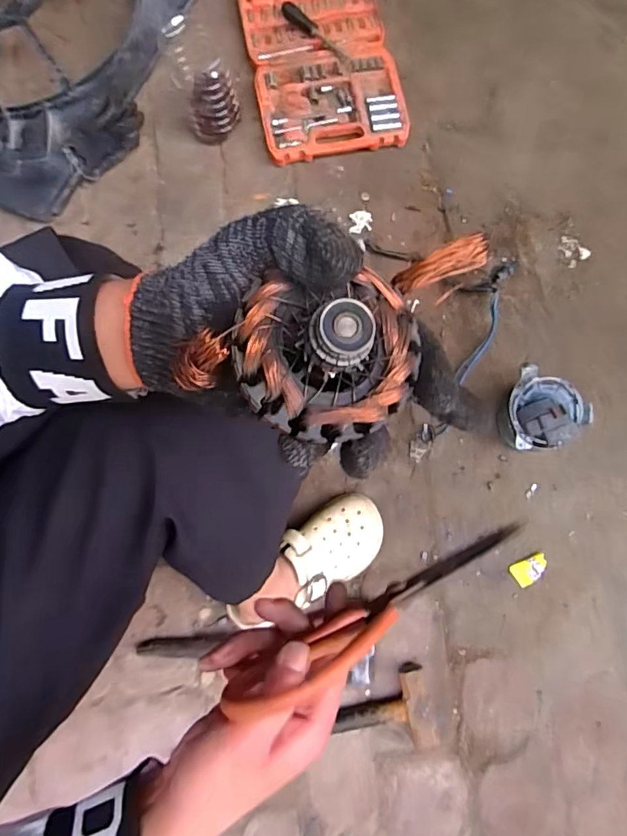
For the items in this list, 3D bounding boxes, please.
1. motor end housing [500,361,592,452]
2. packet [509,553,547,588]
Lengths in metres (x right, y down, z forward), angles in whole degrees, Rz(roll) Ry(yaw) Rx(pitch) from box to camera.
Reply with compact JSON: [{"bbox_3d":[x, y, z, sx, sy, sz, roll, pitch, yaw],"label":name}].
[{"bbox_3d":[0.339,-0.001,0.745,0.115,0.079,0.119,25,81,5],"label":"motor end housing"},{"bbox_3d":[0.317,0.223,0.738,0.051,0.015,0.034,-24,80,-3],"label":"packet"}]

